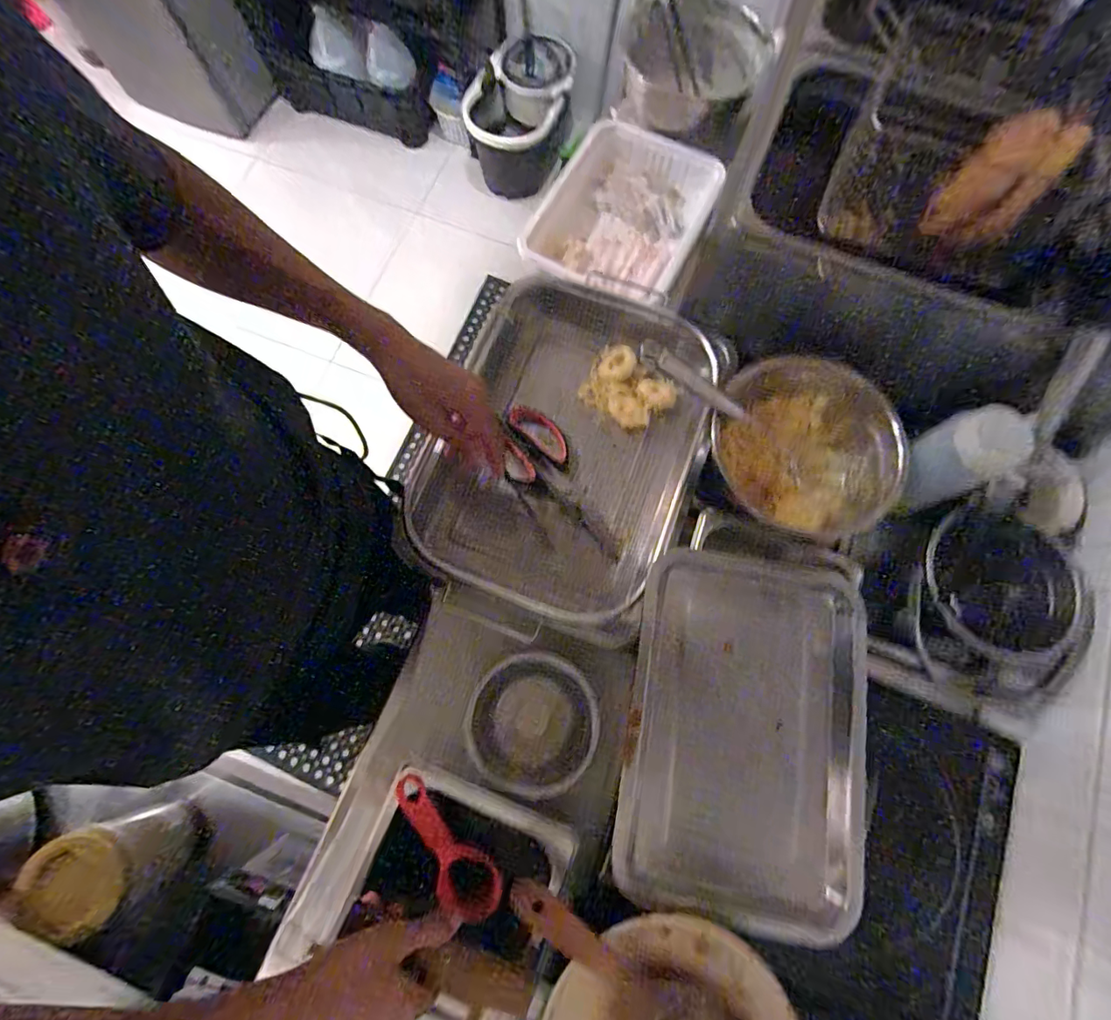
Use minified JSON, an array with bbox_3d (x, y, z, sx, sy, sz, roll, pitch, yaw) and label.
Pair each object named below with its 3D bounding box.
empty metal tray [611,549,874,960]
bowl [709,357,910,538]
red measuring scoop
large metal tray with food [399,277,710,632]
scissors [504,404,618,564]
[{"bbox_3d":[0.182,0.206,0.478,0.212,0.054,0.306,12,75,2],"label":"empty metal tray"},{"bbox_3d":[0.283,-0.075,0.564,0.208,0.078,0.169,27,76,6],"label":"bowl"},{"bbox_3d":[-0.100,0.294,0.437,0.042,0.018,0.126,-44,80,-11],"label":"red measuring scoop"},{"bbox_3d":[0.013,-0.074,0.595,0.300,0.065,0.391,24,76,5],"label":"large metal tray with food"},{"bbox_3d":[0.001,-0.031,0.605,0.081,0.008,0.220,-32,79,-9],"label":"scissors"}]

